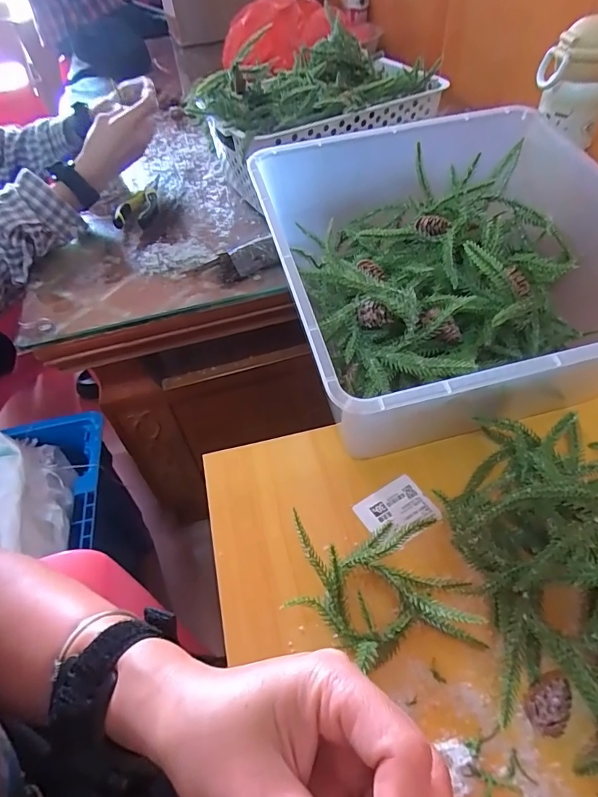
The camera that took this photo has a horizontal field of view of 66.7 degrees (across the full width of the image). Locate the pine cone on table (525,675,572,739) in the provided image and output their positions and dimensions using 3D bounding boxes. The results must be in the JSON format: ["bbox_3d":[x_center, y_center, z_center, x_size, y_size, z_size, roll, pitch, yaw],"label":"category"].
[{"bbox_3d":[0.153,0.187,0.279,0.022,0.020,0.035,29,57,28],"label":"pine cone on table"}]

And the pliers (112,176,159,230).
[{"bbox_3d":[-0.242,-0.305,0.697,0.053,0.018,0.165,-2,48,4],"label":"pliers"}]

